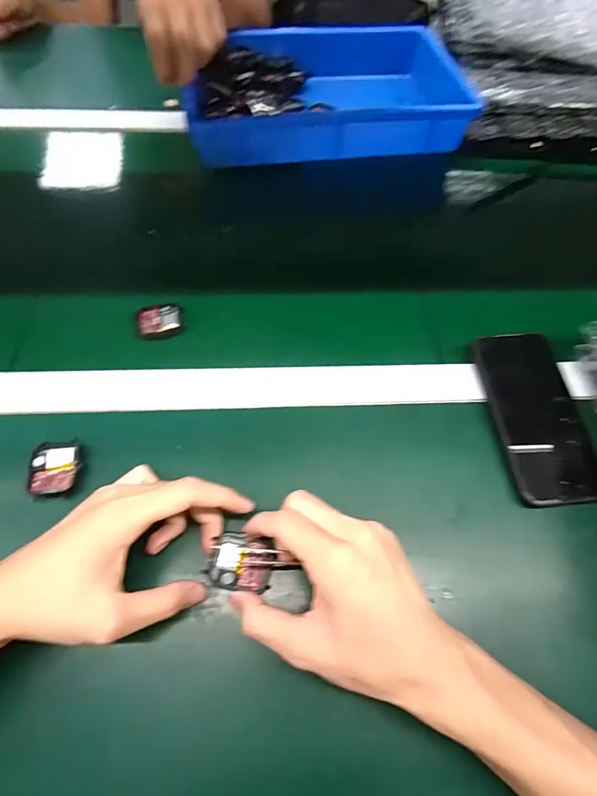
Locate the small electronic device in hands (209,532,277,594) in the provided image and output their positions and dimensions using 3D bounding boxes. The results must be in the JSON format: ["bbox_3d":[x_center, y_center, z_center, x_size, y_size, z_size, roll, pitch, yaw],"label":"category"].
[{"bbox_3d":[-0.041,0.121,0.302,0.044,0.018,0.037,8,62,1],"label":"small electronic device in hands"}]

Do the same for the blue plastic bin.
[{"bbox_3d":[0.033,-0.439,0.583,0.368,0.060,0.252,-3,62,-5],"label":"blue plastic bin"}]

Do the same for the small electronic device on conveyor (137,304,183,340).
[{"bbox_3d":[-0.139,-0.078,0.414,0.043,0.013,0.038,-9,63,-8],"label":"small electronic device on conveyor"}]

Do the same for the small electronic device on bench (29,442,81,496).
[{"bbox_3d":[-0.195,0.056,0.330,0.035,0.010,0.042,-4,62,-5],"label":"small electronic device on bench"}]

